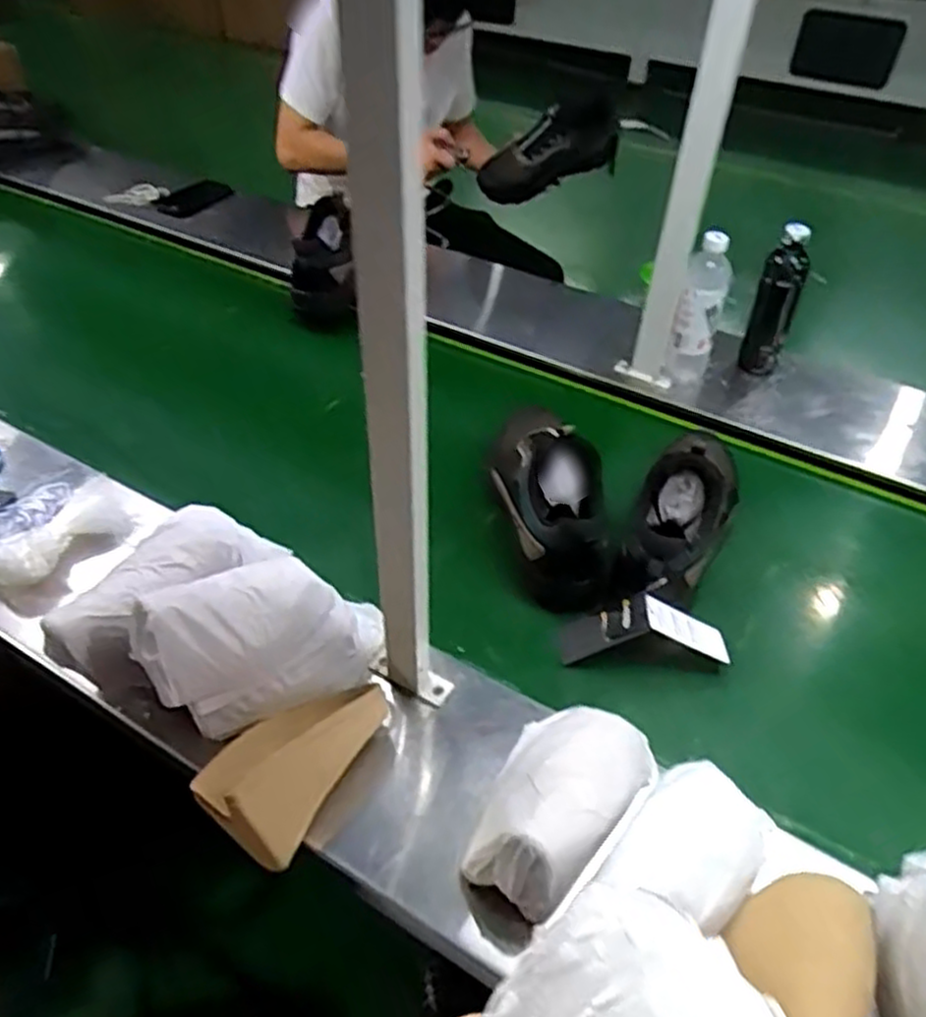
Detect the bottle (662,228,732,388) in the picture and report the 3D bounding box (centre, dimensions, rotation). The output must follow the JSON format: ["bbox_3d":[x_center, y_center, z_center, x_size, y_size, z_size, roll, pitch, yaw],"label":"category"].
[{"bbox_3d":[0.348,-0.281,1.119,0.062,0.248,0.059,13,47,11],"label":"bottle"}]

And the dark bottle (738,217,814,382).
[{"bbox_3d":[0.467,-0.309,1.121,0.057,0.225,0.059,23,49,19],"label":"dark bottle"}]

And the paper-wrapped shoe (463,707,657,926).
[{"bbox_3d":[0.083,0.242,0.655,0.117,0.080,0.199,32,53,26],"label":"paper-wrapped shoe"}]

